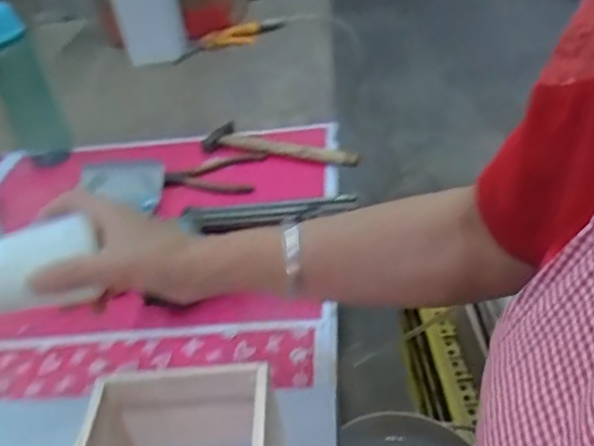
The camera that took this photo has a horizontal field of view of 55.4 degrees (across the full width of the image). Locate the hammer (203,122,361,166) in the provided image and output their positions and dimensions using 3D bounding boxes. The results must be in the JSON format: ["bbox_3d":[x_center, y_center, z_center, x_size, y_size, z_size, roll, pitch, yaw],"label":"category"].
[{"bbox_3d":[-0.024,-0.110,0.831,0.258,0.032,0.068,12,40,25],"label":"hammer"}]

